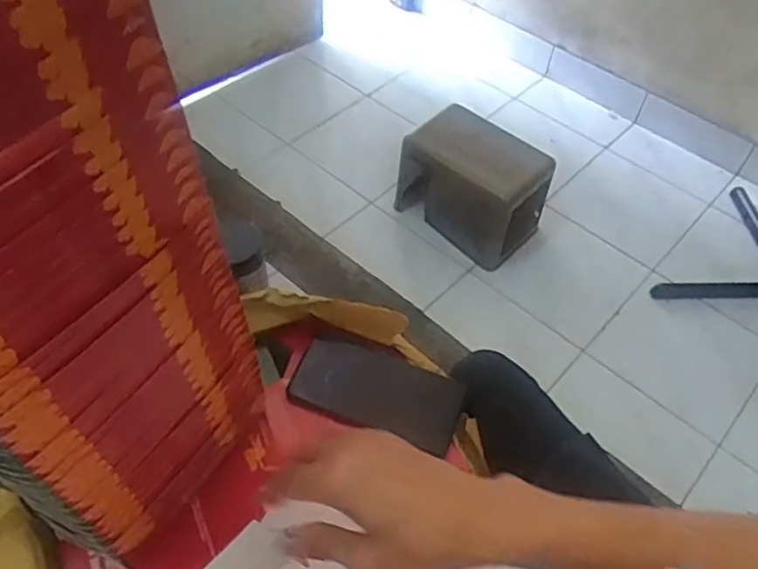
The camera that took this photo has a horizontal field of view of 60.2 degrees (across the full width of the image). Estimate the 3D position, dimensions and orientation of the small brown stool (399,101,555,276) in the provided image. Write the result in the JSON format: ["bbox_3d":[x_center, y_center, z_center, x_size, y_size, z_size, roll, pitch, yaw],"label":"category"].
[{"bbox_3d":[0.212,-0.223,1.456,0.186,0.245,0.294,-36,62,-28],"label":"small brown stool"}]

